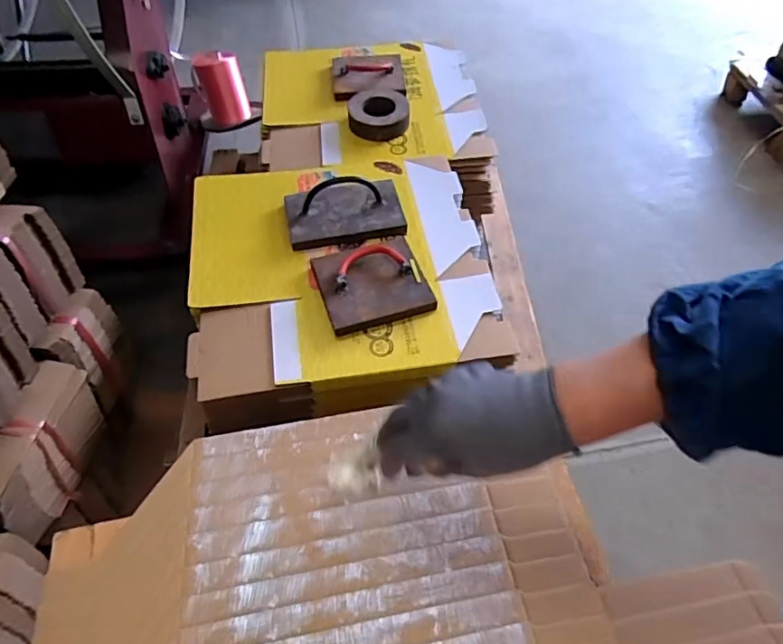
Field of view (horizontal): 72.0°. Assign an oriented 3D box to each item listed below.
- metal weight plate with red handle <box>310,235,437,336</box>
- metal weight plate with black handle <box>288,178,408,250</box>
[{"bbox_3d":[-0.038,-0.084,1.025,0.195,0.038,0.202,-14,55,-11],"label":"metal weight plate with red handle"},{"bbox_3d":[-0.099,-0.248,1.115,0.236,0.087,0.155,-10,54,-8],"label":"metal weight plate with black handle"}]

